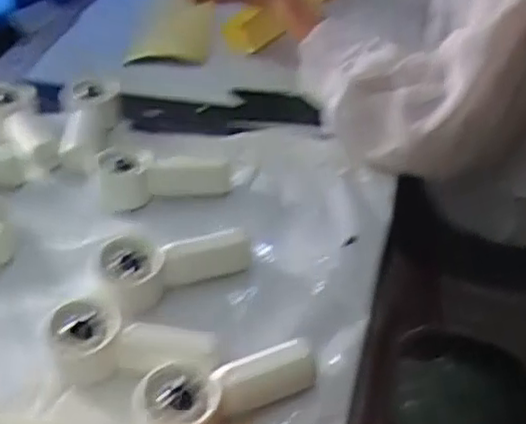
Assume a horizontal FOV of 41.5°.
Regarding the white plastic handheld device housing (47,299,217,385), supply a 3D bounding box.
[{"bbox_3d":[-0.082,0.085,0.439,0.100,0.036,0.046,2,42,2],"label":"white plastic handheld device housing"}]

